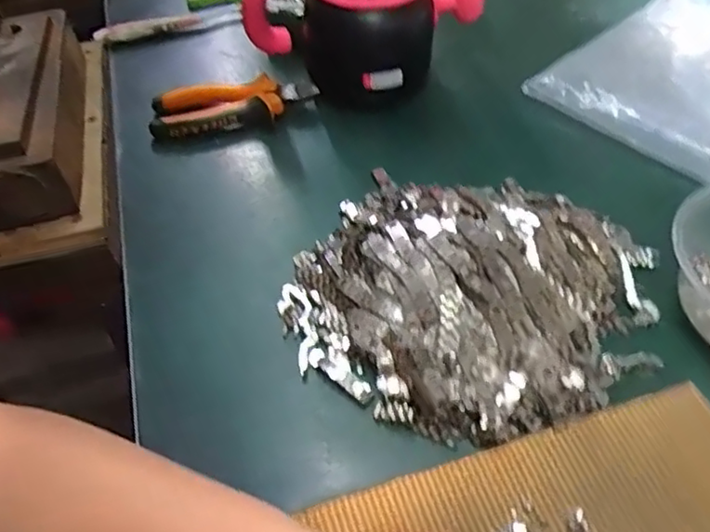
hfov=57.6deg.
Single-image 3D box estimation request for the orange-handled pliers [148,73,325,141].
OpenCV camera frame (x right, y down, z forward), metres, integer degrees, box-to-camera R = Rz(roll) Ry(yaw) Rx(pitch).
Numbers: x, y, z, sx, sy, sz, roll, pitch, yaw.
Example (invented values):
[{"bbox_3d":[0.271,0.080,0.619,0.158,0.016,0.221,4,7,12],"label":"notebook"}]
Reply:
[{"bbox_3d":[-0.111,-0.148,0.600,0.152,0.033,0.055,-15,51,-7],"label":"orange-handled pliers"}]

